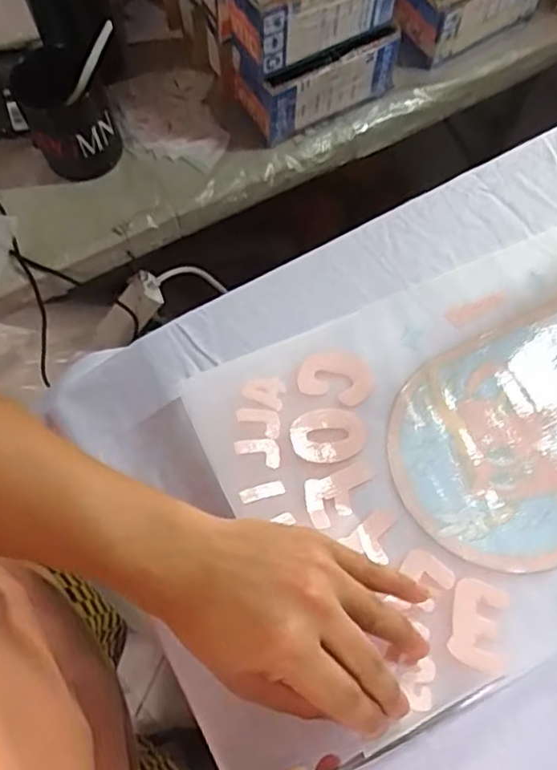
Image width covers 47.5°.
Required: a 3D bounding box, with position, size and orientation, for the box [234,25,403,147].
[{"bbox_3d":[0.042,-0.316,0.647,0.162,0.079,0.065,-24,72,-9],"label":"box"}]

